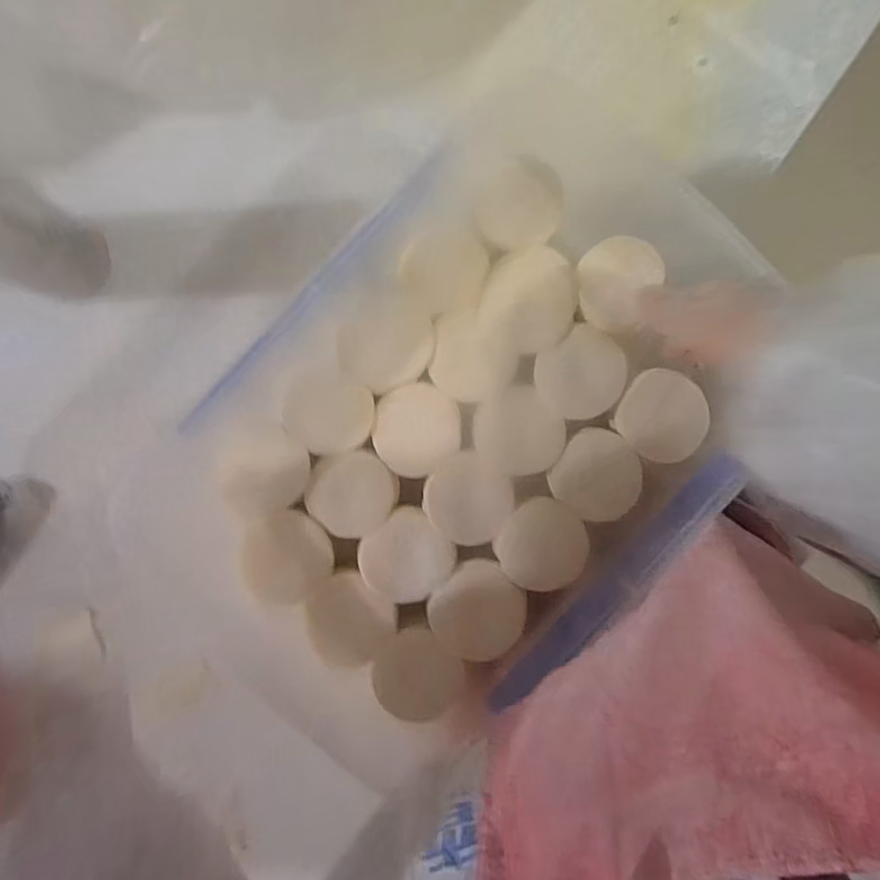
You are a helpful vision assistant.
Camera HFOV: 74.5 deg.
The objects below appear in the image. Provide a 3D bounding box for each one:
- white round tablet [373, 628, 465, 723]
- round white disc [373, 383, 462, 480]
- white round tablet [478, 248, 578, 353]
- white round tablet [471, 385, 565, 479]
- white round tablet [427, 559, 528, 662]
[{"bbox_3d":[-0.017,0.176,0.429,0.064,0.011,0.059,0,92,-1],"label":"white round tablet"},{"bbox_3d":[-0.017,-0.007,0.436,0.063,0.004,0.067,-7,92,-1],"label":"round white disc"},{"bbox_3d":[0.066,-0.102,0.424,0.068,0.015,0.073,0,92,-1],"label":"white round tablet"},{"bbox_3d":[0.061,-0.006,0.437,0.063,0.004,0.065,-37,92,0],"label":"white round tablet"},{"bbox_3d":[0.030,0.129,0.432,0.068,0.010,0.068,41,91,-2],"label":"white round tablet"}]

